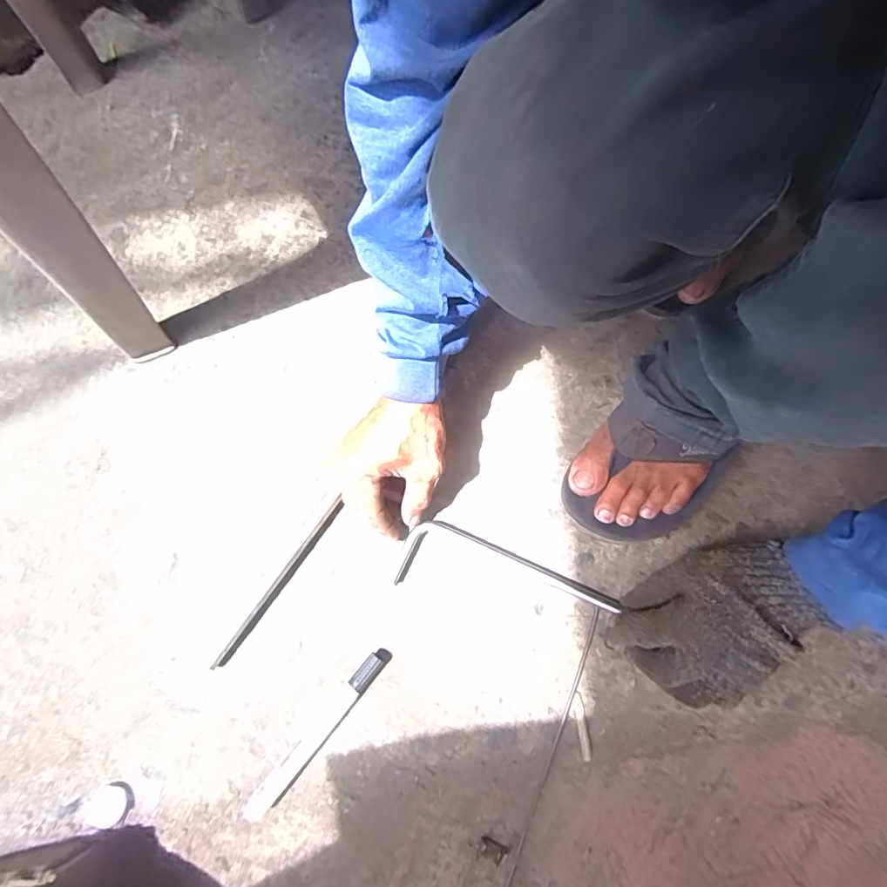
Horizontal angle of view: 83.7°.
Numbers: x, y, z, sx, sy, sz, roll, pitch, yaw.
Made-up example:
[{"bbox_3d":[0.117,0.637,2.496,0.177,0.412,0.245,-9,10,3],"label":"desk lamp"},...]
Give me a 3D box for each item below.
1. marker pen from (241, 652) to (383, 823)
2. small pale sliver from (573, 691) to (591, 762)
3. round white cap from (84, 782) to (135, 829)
[{"bbox_3d":[-0.100,0.227,0.389,0.016,0.013,0.142,38,76,10],"label":"marker pen"},{"bbox_3d":[0.111,0.225,0.394,0.008,0.004,0.049,-6,73,-3],"label":"small pale sliver"},{"bbox_3d":[-0.251,0.273,0.372,0.030,0.004,0.030,0,72,-1],"label":"round white cap"}]

